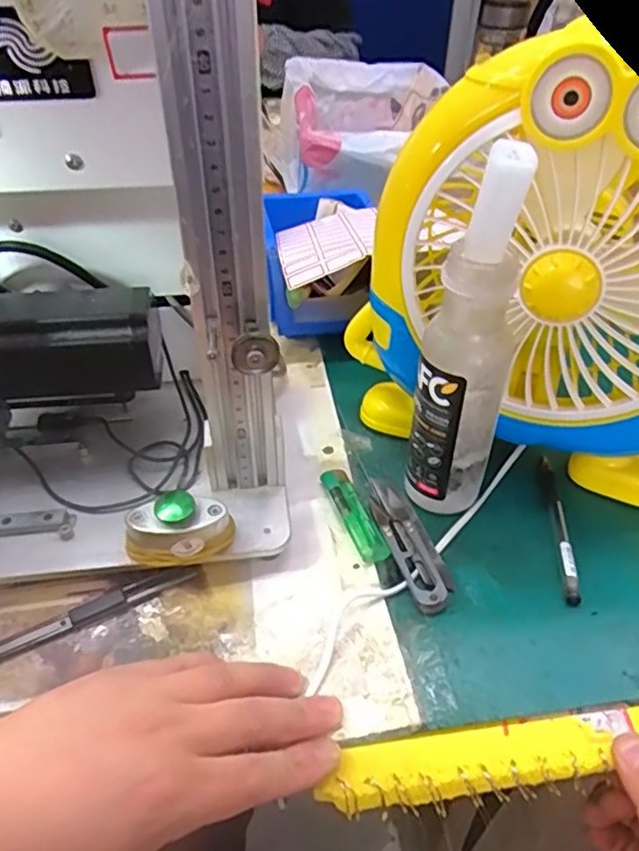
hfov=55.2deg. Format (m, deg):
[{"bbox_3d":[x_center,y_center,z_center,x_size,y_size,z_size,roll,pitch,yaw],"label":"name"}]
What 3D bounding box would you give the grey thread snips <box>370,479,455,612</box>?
[{"bbox_3d":[0.058,0.068,0.393,0.030,0.016,0.113,-10,47,-12],"label":"grey thread snips"}]

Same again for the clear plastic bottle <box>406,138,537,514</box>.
[{"bbox_3d":[0.082,-0.037,0.354,0.053,0.224,0.044,14,42,15],"label":"clear plastic bottle"}]

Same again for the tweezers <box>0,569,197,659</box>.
[{"bbox_3d":[-0.146,0.113,0.357,0.147,0.006,0.013,-20,50,-21],"label":"tweezers"}]

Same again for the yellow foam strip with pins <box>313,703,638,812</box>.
[{"bbox_3d":[0.170,0.155,0.305,0.332,0.010,0.030,-4,46,-5],"label":"yellow foam strip with pins"}]

